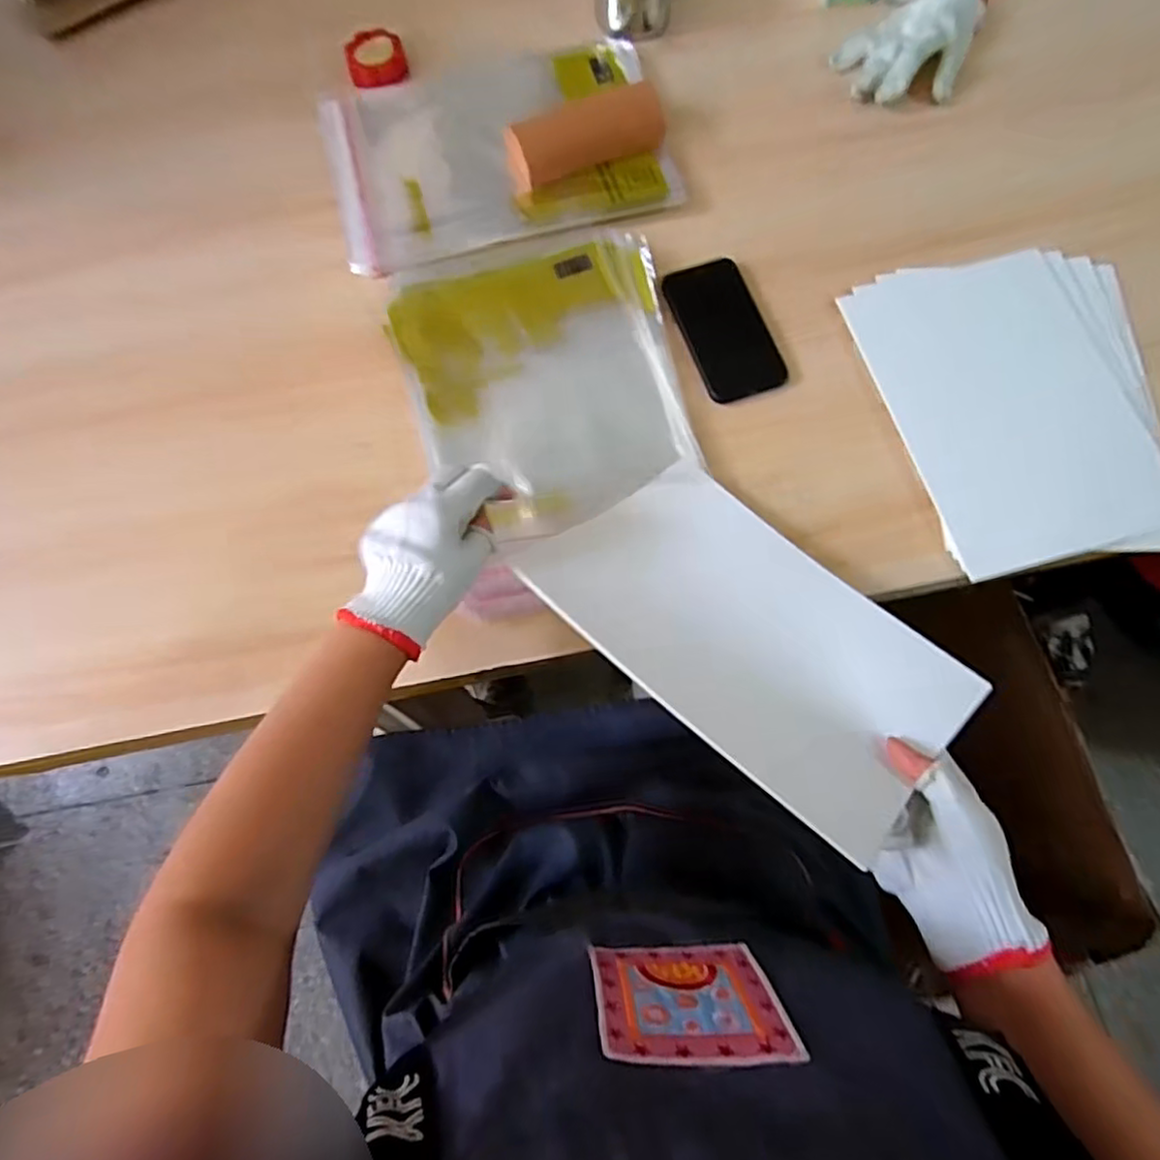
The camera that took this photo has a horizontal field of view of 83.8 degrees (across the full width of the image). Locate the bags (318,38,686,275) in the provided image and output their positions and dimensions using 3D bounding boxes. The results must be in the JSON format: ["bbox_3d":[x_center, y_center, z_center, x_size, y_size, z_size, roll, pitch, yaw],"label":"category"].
[{"bbox_3d":[-0.089,-0.452,0.673,0.339,0.015,0.245,-14,72,-5],"label":"bags"}]

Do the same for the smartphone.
[{"bbox_3d":[0.134,-0.236,0.602,0.077,0.006,0.143,-18,73,-6],"label":"smartphone"}]

